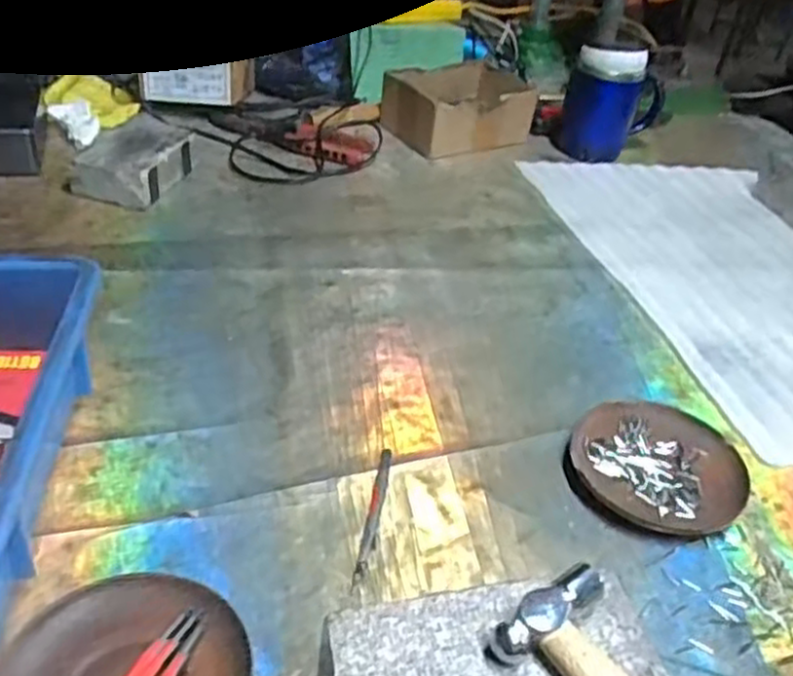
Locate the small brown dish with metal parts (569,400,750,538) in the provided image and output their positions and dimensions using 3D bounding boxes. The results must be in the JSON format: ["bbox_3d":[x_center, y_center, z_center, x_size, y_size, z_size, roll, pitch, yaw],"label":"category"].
[{"bbox_3d":[0.177,0.086,0.514,0.114,0.014,0.103,10,38,4],"label":"small brown dish with metal parts"}]

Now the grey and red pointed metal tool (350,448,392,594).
[{"bbox_3d":[-0.014,0.108,0.466,0.009,0.006,0.106,10,37,4],"label":"grey and red pointed metal tool"}]

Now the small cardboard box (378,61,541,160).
[{"bbox_3d":[0.077,-0.287,0.941,0.166,0.066,0.123,-15,42,-25],"label":"small cardboard box"}]

